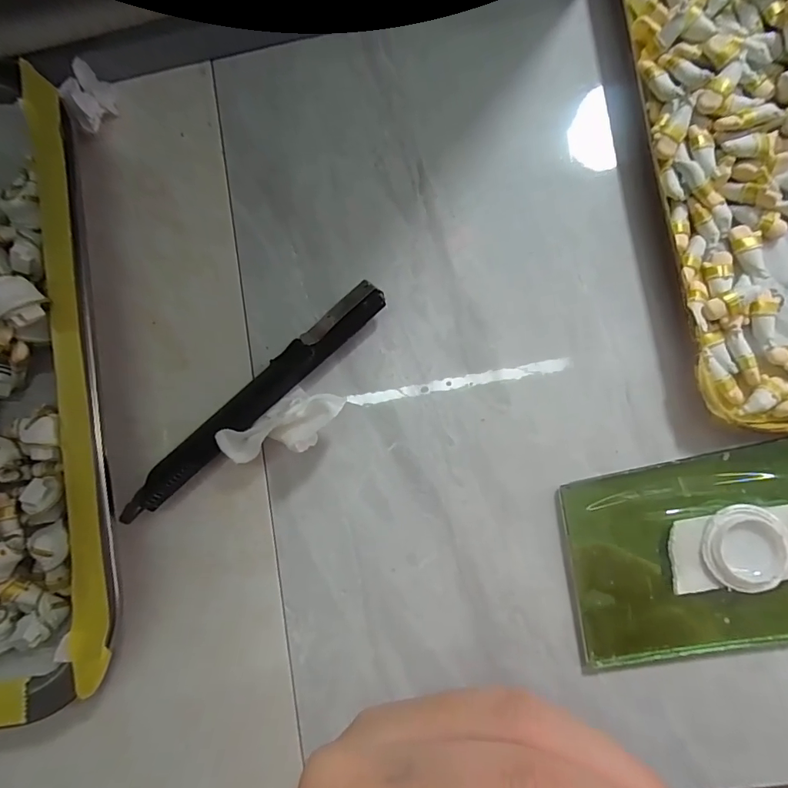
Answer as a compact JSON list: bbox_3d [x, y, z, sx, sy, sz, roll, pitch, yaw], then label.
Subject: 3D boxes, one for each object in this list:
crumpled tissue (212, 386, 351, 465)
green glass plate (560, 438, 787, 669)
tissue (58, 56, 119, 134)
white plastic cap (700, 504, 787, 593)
[{"bbox_3d":[-0.041,0.011,0.171,0.049,0.024,0.023,-15,84,6],"label":"crumpled tissue"},{"bbox_3d":[0.117,0.055,0.160,0.104,0.006,0.067,-10,83,5],"label":"green glass plate"},{"bbox_3d":[-0.133,-0.130,0.197,0.010,0.020,0.026,9,87,8],"label":"tissue"},{"bbox_3d":[0.122,0.053,0.155,0.028,0.008,0.028,-1,84,6],"label":"white plastic cap"}]

